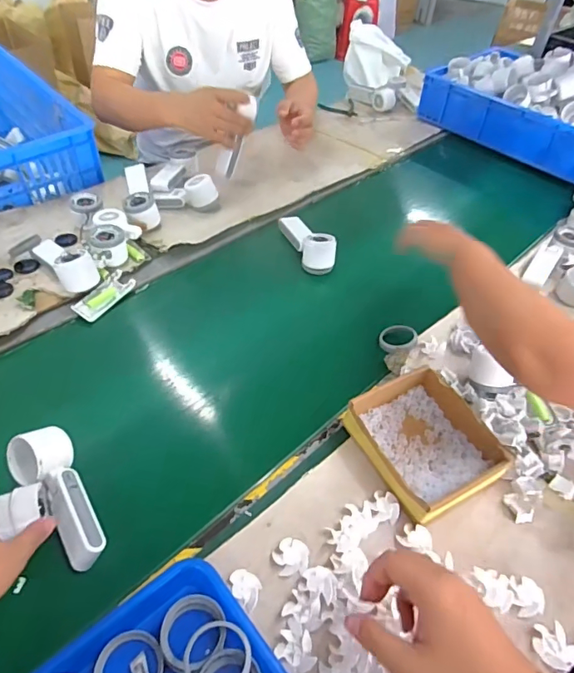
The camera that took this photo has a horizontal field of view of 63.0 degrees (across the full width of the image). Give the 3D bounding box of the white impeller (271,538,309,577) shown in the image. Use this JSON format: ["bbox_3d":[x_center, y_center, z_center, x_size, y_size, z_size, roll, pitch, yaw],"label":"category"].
[{"bbox_3d":[0.004,0.238,0.503,0.037,0.016,0.033,7,47,3],"label":"white impeller"}]

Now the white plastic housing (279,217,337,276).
[{"bbox_3d":[0.035,-0.198,0.922,0.056,0.052,0.176,-17,50,-19],"label":"white plastic housing"}]

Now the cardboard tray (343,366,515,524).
[{"bbox_3d":[0.169,0.132,0.595,0.151,0.048,0.164,-18,51,-20],"label":"cardboard tray"}]

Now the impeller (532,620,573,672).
[{"bbox_3d":[0.266,0.305,0.463,0.040,0.007,0.040,2,47,-2],"label":"impeller"}]

